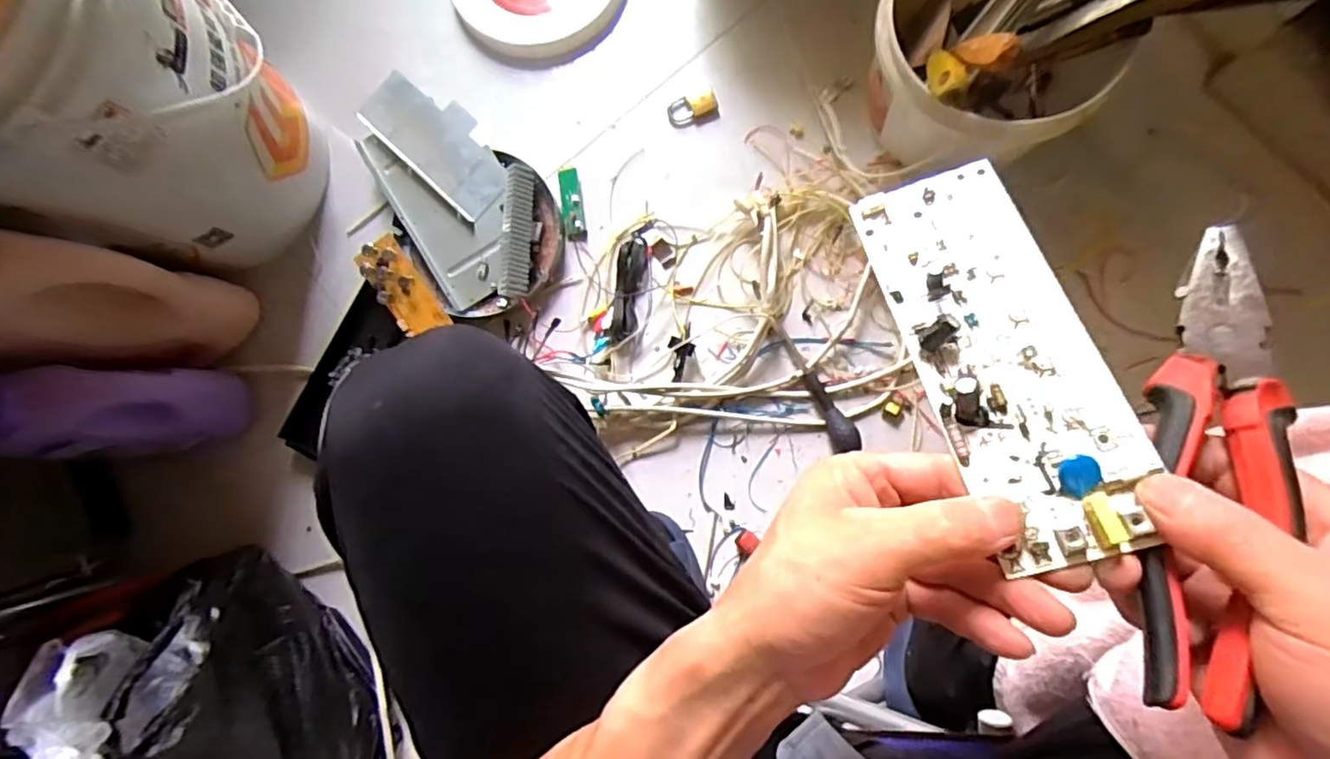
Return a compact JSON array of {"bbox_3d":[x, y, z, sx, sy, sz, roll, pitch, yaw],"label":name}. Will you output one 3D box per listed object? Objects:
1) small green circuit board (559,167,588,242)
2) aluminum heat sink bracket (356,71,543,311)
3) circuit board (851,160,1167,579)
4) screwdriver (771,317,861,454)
[{"bbox_3d":[-0.111,-0.212,0.770,0.025,0.004,0.088,-7,85,4],"label":"small green circuit board"},{"bbox_3d":[-0.246,-0.226,0.764,0.164,0.038,0.296,-29,84,2],"label":"aluminum heat sink bracket"},{"bbox_3d":[0.148,-0.017,0.284,0.068,0.015,0.188,-14,63,3],"label":"circuit board"},{"bbox_3d":[0.170,0.004,0.718,0.030,0.030,0.165,-25,84,2],"label":"screwdriver"}]

